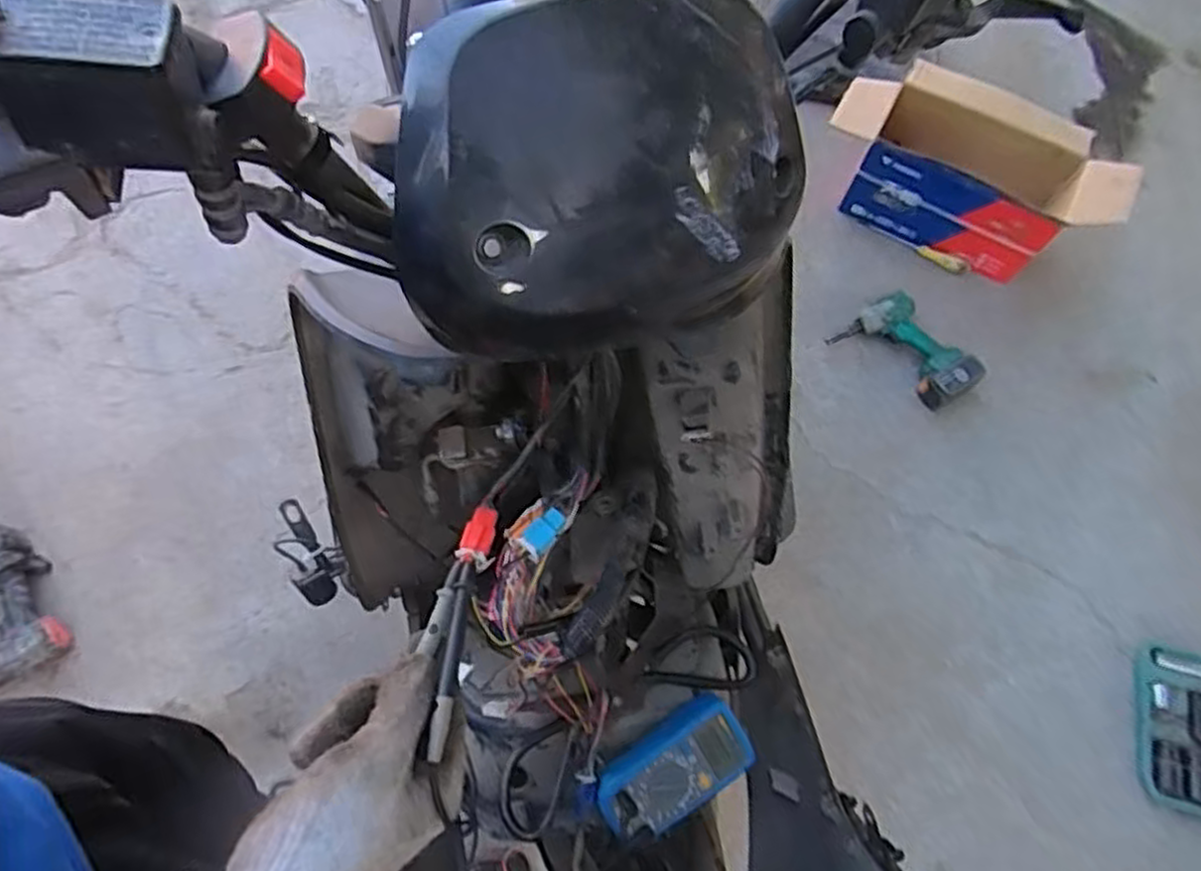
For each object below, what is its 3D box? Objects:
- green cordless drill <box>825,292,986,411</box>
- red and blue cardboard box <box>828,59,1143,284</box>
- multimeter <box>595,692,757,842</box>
[{"bbox_3d":[0.592,-0.158,1.441,0.185,0.076,0.247,-33,73,-15],"label":"green cordless drill"},{"bbox_3d":[0.743,-0.550,1.526,0.553,0.233,0.279,24,69,7],"label":"red and blue cardboard box"},{"bbox_3d":[0.063,0.286,0.642,0.139,0.036,0.069,-32,93,-16],"label":"multimeter"}]

